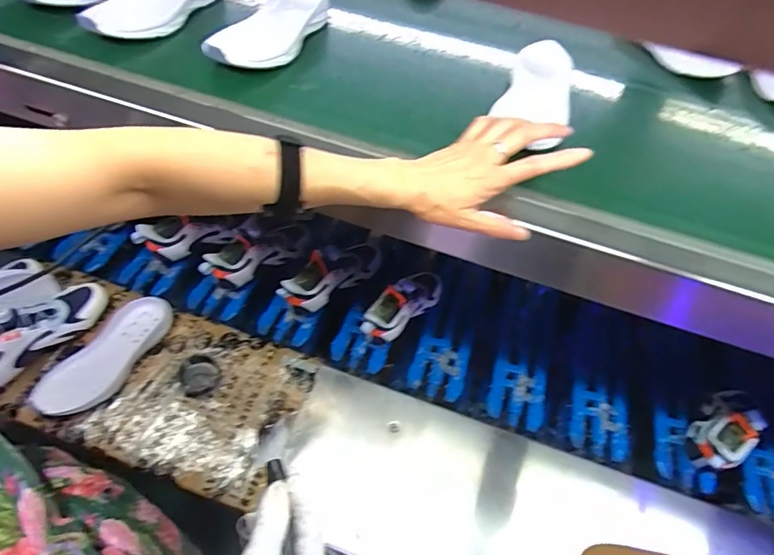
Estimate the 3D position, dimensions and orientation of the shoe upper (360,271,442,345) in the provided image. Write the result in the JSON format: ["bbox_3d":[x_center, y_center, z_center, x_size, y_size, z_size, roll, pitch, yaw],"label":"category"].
[{"bbox_3d":[0.028,0.043,0.830,0.065,0.099,0.194,38,43,21],"label":"shoe upper"}]

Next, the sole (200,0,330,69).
[{"bbox_3d":[-0.149,-0.325,0.612,0.095,0.038,0.201,20,56,10],"label":"sole"}]

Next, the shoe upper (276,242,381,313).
[{"bbox_3d":[-0.101,-0.010,0.849,0.077,0.111,0.212,41,46,23],"label":"shoe upper"}]

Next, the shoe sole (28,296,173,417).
[{"bbox_3d":[-0.430,0.120,0.731,0.096,0.025,0.217,29,58,16],"label":"shoe sole"}]

